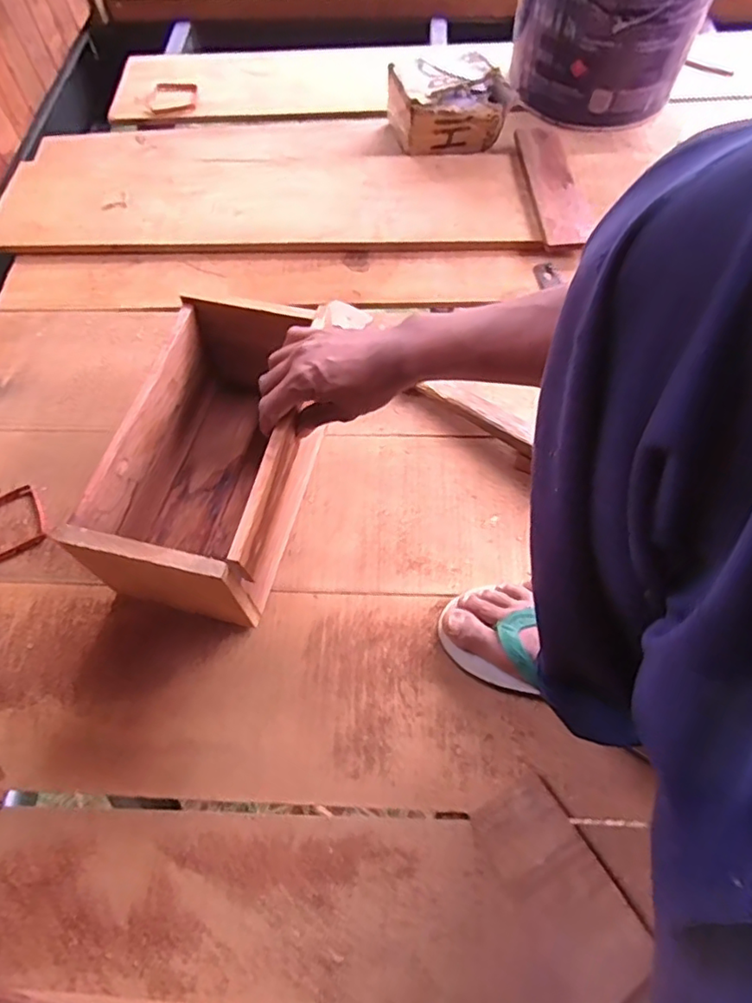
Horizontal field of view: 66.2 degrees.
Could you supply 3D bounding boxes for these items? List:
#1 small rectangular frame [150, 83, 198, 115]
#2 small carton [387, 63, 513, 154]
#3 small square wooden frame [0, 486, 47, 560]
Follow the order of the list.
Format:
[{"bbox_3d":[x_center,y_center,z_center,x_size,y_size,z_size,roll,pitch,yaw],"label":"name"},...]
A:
[{"bbox_3d":[-0.341,-0.682,0.976,0.070,0.014,0.080,-1,64,1],"label":"small rectangular frame"},{"bbox_3d":[0.111,-0.608,0.885,0.173,0.084,0.123,-10,64,-3],"label":"small carton"},{"bbox_3d":[-0.394,0.022,0.624,0.060,0.008,0.073,-25,66,-10],"label":"small square wooden frame"}]

